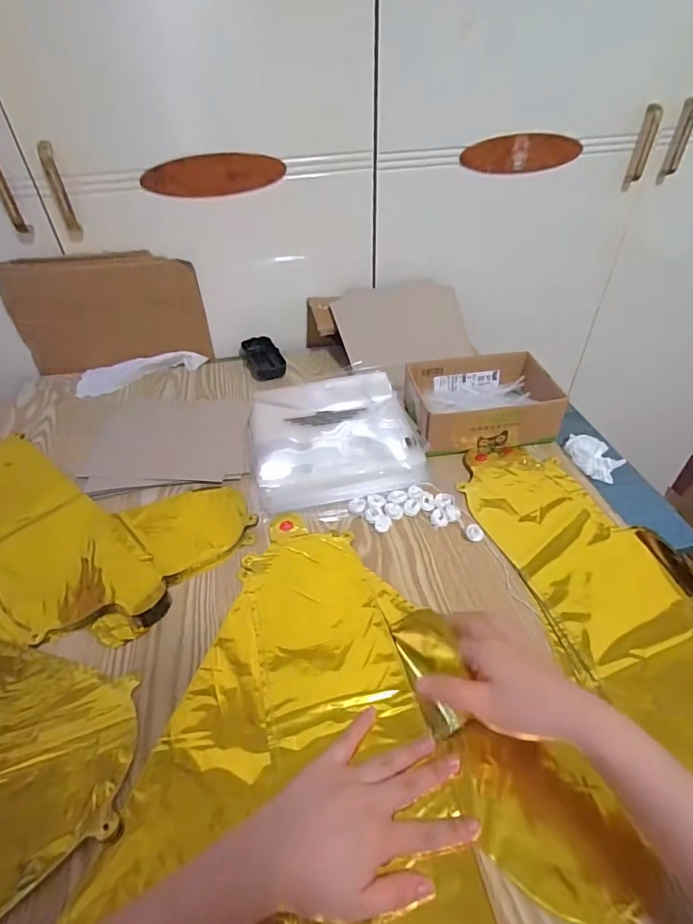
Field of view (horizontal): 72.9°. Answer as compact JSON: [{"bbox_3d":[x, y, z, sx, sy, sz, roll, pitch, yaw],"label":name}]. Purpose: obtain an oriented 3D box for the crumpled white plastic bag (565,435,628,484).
[{"bbox_3d":[0.320,-0.005,0.608,0.070,0.035,0.062,10,44,13],"label":"crumpled white plastic bag"}]

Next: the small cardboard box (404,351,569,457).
[{"bbox_3d":[0.187,-0.086,0.646,0.196,0.059,0.144,-6,42,-5],"label":"small cardboard box"}]

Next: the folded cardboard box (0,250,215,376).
[{"bbox_3d":[-0.368,-0.232,0.733,0.278,0.170,0.022,-4,42,-3],"label":"folded cardboard box"}]

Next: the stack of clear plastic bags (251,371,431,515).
[{"bbox_3d":[-0.018,-0.044,0.639,0.211,0.022,0.253,-9,43,-8],"label":"stack of clear plastic bags"}]

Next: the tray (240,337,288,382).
[{"bbox_3d":[-0.137,-0.172,0.777,0.056,0.020,0.105,-17,44,-17],"label":"tray"}]

